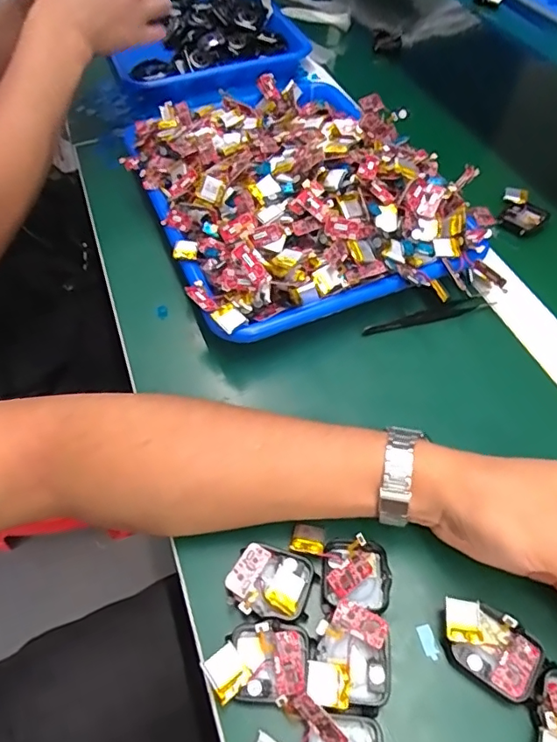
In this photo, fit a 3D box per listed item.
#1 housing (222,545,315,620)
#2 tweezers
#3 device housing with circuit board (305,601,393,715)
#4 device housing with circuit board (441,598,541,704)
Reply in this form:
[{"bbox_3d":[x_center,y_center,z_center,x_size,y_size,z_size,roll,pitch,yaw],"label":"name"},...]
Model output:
[{"bbox_3d":[-0.004,0.121,0.304,0.048,0.008,0.038,5,59,5],"label":"housing"},{"bbox_3d":[0.126,-0.045,0.437,0.118,0.007,0.015,-17,55,-12],"label":"tweezers"},{"bbox_3d":[0.038,0.150,0.278,0.045,0.014,0.048,2,53,2],"label":"device housing with circuit board"},{"bbox_3d":[0.112,0.148,0.282,0.054,0.013,0.035,25,57,18],"label":"device housing with circuit board"}]

